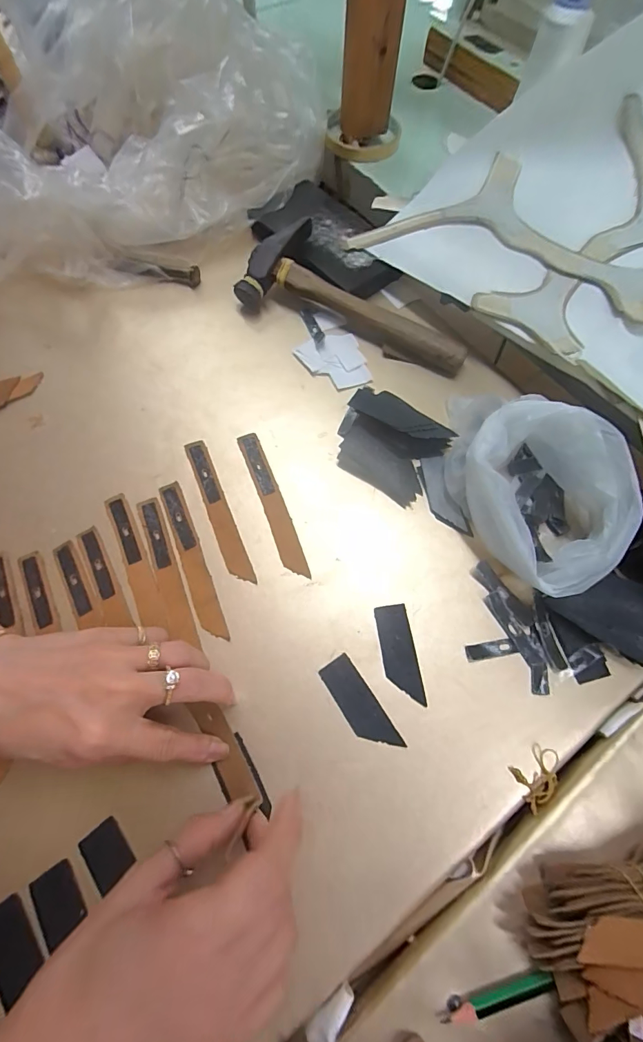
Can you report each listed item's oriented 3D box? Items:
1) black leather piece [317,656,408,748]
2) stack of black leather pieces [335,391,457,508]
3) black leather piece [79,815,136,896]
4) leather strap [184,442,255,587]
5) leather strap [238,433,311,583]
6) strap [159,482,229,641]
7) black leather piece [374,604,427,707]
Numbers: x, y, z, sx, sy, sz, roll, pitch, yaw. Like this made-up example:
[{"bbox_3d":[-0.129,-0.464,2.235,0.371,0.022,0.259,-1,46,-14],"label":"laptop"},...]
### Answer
[{"bbox_3d":[0.025,0.120,0.267,0.022,0.004,0.063,-32,72,-12],"label":"black leather piece"},{"bbox_3d":[0.053,-0.064,0.329,0.083,0.024,0.071,32,72,12],"label":"stack of black leather pieces"},{"bbox_3d":[-0.123,0.191,0.236,0.022,0.004,0.030,-39,67,-19],"label":"black leather piece"},{"bbox_3d":[-0.080,-0.009,0.316,0.016,0.004,0.124,-22,70,-8],"label":"leather strap"},{"bbox_3d":[-0.038,-0.015,0.319,0.017,0.004,0.127,-20,70,-8],"label":"leather strap"},{"bbox_3d":[-0.096,0.027,0.302,0.018,0.004,0.125,-22,70,-9],"label":"strap"},{"bbox_3d":[0.052,0.089,0.278,0.022,0.004,0.063,-9,68,-3],"label":"black leather piece"}]

